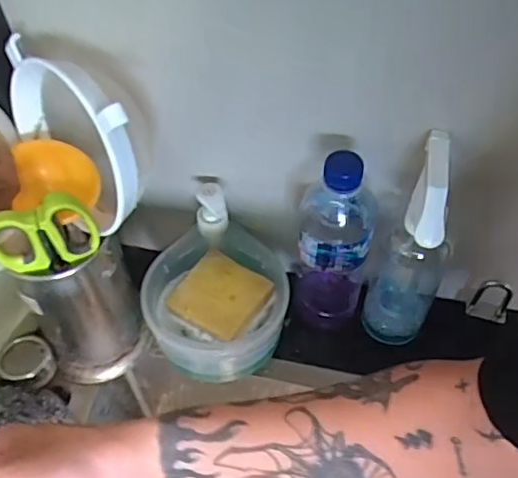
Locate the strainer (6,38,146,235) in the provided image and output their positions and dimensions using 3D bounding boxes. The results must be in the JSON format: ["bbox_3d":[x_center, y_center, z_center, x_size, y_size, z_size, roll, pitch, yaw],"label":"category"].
[{"bbox_3d":[-0.133,-0.087,0.475,0.078,0.140,0.140,-35,59,-23],"label":"strainer"}]

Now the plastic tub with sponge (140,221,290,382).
[{"bbox_3d":[-0.042,0.063,0.590,0.138,0.076,0.142,4,52,5],"label":"plastic tub with sponge"}]

